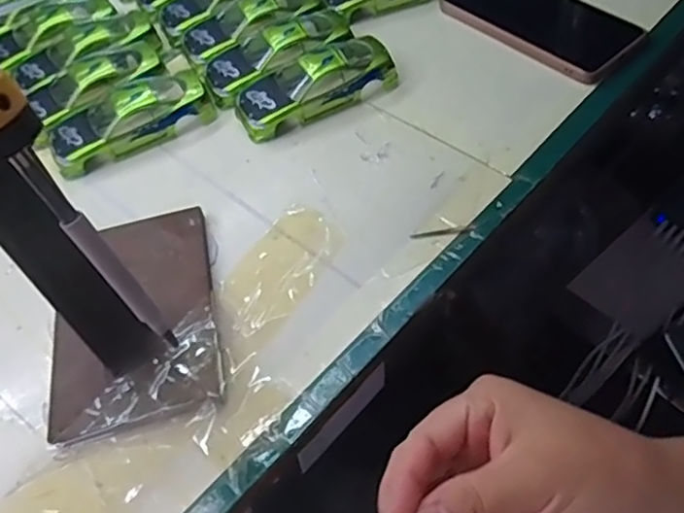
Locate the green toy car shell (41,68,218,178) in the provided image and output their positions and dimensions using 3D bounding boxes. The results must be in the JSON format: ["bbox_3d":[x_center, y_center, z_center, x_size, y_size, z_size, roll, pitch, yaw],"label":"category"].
[{"bbox_3d":[-0.168,-0.114,0.498,0.126,0.034,0.058,-23,55,-9],"label":"green toy car shell"}]

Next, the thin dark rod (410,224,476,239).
[{"bbox_3d":[0.068,-0.017,0.422,0.044,0.004,0.005,-8,55,-1],"label":"thin dark rod"}]

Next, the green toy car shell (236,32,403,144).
[{"bbox_3d":[-0.023,-0.142,0.501,0.126,0.034,0.055,-24,55,-10],"label":"green toy car shell"}]

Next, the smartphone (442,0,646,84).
[{"bbox_3d":[0.166,-0.202,0.536,0.080,0.013,0.164,-37,58,-18],"label":"smartphone"}]

